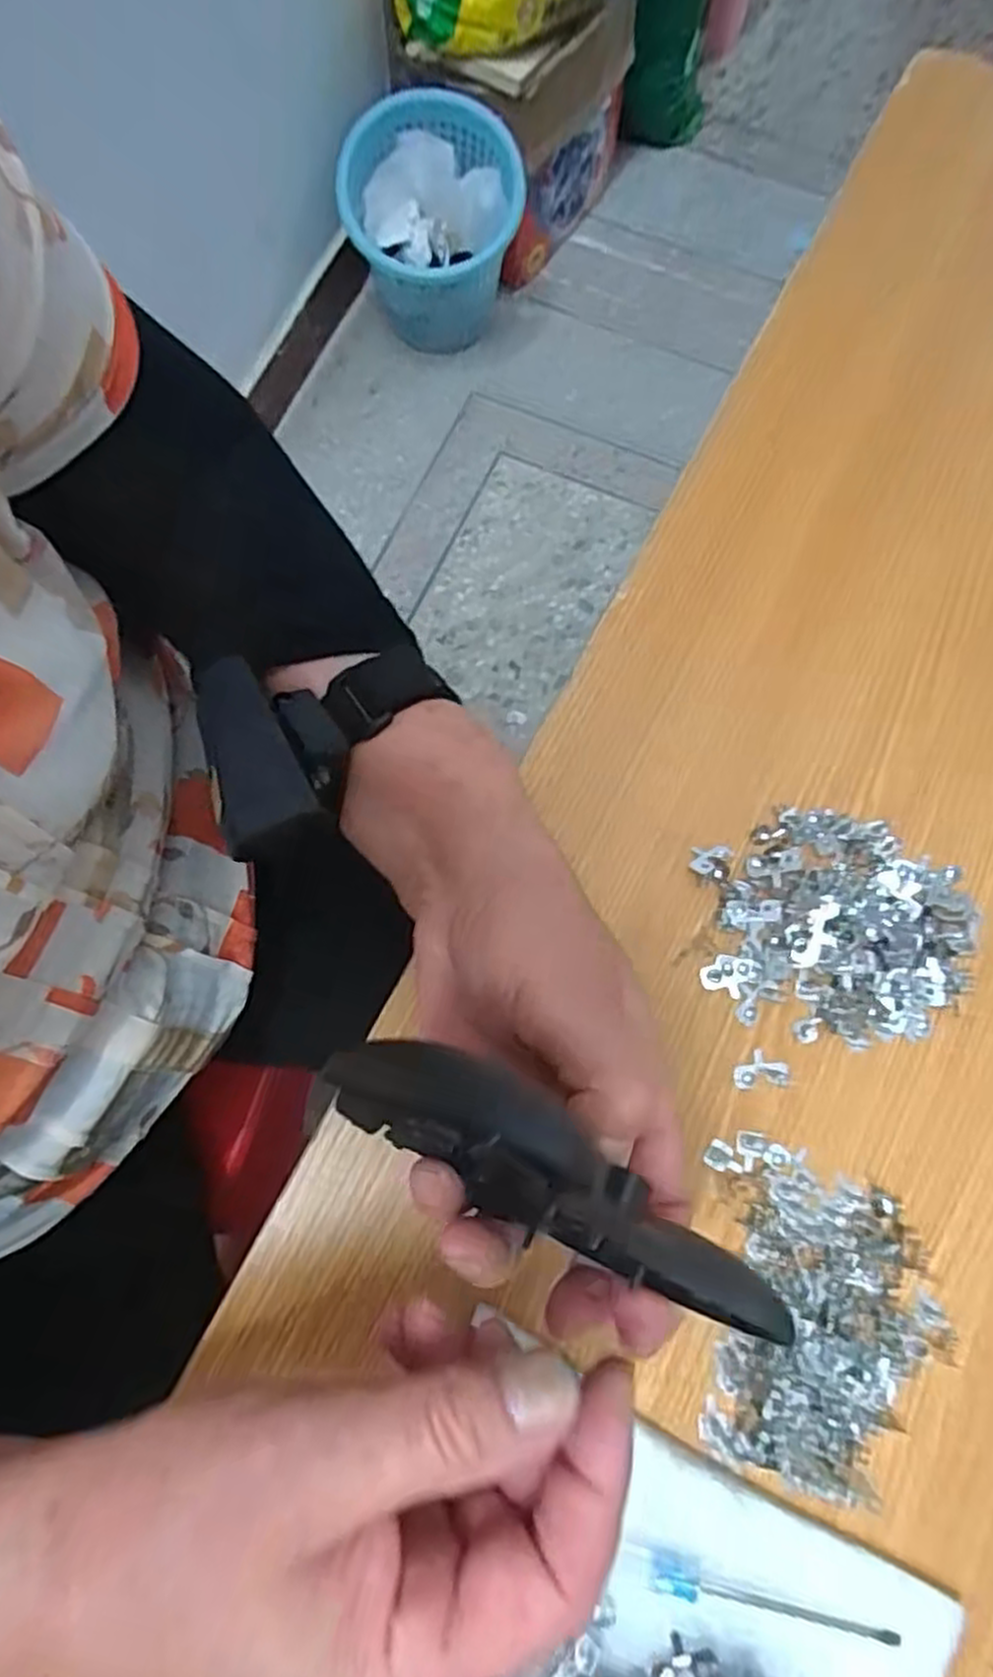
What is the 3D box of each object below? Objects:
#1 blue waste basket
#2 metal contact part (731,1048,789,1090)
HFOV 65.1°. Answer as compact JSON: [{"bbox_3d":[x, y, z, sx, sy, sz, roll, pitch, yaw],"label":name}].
[{"bbox_3d":[-0.101,-0.951,1.265,0.268,0.280,0.315,0,76,-1],"label":"blue waste basket"},{"bbox_3d":[0.103,0.090,0.304,0.021,0.004,0.014,-5,76,-3],"label":"metal contact part"}]

